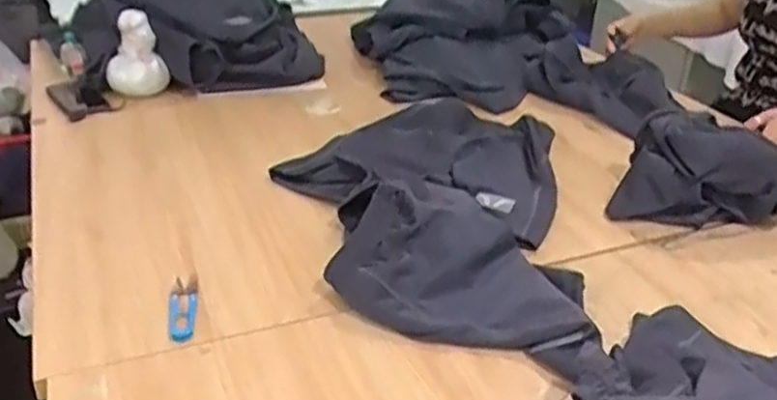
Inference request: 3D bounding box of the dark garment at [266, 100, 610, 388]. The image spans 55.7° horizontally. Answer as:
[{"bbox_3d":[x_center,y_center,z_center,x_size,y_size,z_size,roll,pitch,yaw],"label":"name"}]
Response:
[{"bbox_3d":[0.036,0.005,0.988,0.402,0.070,0.684,4,30,3],"label":"dark garment"}]

